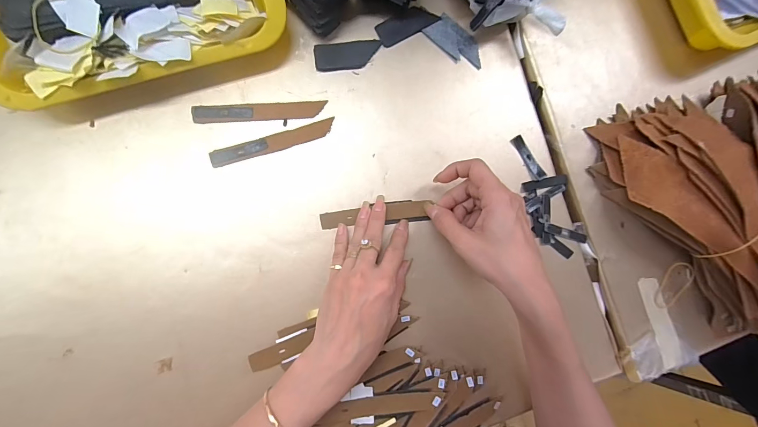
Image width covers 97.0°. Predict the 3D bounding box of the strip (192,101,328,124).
[{"bbox_3d":[-0.116,-0.100,0.328,0.124,0.004,0.016,-5,88,-7],"label":"strip"}]

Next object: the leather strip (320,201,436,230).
[{"bbox_3d":[-0.005,0.001,0.337,0.104,0.005,0.018,-6,89,-3],"label":"leather strip"}]

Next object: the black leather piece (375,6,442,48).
[{"bbox_3d":[0.030,-0.199,0.351,0.066,0.004,0.027,-30,91,-7],"label":"black leather piece"}]

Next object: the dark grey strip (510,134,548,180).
[{"bbox_3d":[0.160,-0.059,0.357,0.012,0.007,0.051,-32,92,-7],"label":"dark grey strip"}]

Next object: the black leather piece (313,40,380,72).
[{"bbox_3d":[-0.031,-0.161,0.341,0.067,0.004,0.028,-9,89,-7],"label":"black leather piece"}]

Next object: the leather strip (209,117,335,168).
[{"bbox_3d":[-0.103,-0.069,0.329,0.121,0.004,0.017,-19,90,-7],"label":"leather strip"}]

